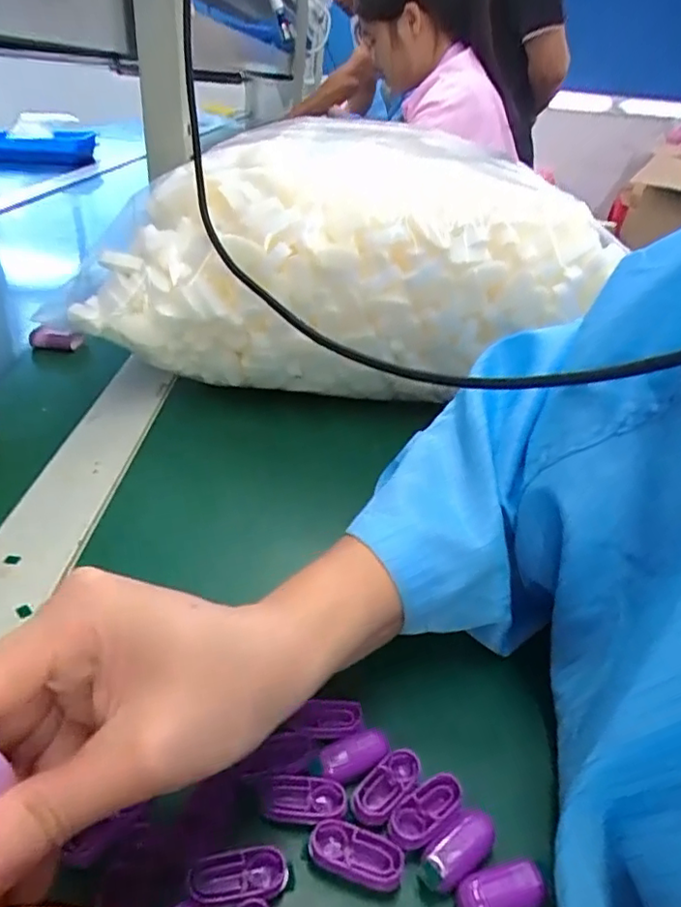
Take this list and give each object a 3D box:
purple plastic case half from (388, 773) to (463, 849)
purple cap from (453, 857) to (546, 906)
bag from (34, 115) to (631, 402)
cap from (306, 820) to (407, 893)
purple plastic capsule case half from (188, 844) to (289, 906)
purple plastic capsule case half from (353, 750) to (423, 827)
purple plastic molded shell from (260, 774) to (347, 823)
[{"bbox_3d":[0.033,0.138,0.234,0.035,0.007,0.016,-22,40,-36],"label":"purple plastic case half"},{"bbox_3d":[0.056,0.156,0.213,0.031,0.010,0.015,-4,33,-15],"label":"purple cap"},{"bbox_3d":[-0.006,-0.145,0.472,0.377,0.189,0.145,5,31,1],"label":"bag"},{"bbox_3d":[0.006,0.145,0.219,0.033,0.006,0.016,11,32,10],"label":"cap"},{"bbox_3d":[-0.035,0.145,0.208,0.032,0.005,0.015,-4,33,-14],"label":"purple plastic capsule case half"},{"bbox_3d":[0.019,0.132,0.239,0.016,0.006,0.034,29,39,34],"label":"purple plastic capsule case half"},{"bbox_3d":[-0.014,0.134,0.234,0.032,0.006,0.015,6,32,2],"label":"purple plastic molded shell"}]

